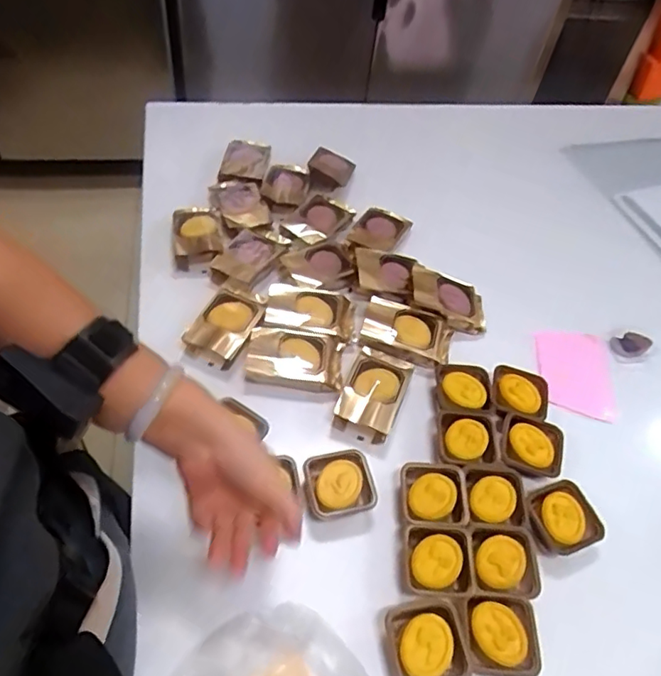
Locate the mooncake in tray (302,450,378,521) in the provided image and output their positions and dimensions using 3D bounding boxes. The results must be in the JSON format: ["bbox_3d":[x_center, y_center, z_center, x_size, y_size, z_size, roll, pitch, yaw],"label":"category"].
[{"bbox_3d":[0.007,0.147,0.553,0.065,0.030,0.062,-8,52,-12],"label":"mooncake in tray"}]

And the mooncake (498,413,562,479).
[{"bbox_3d":[0.215,0.119,0.601,0.061,0.032,0.059,20,51,11],"label":"mooncake"}]

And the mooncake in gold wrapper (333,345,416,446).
[{"bbox_3d":[0.047,0.065,0.624,0.065,0.035,0.132,19,38,10],"label":"mooncake in gold wrapper"}]

